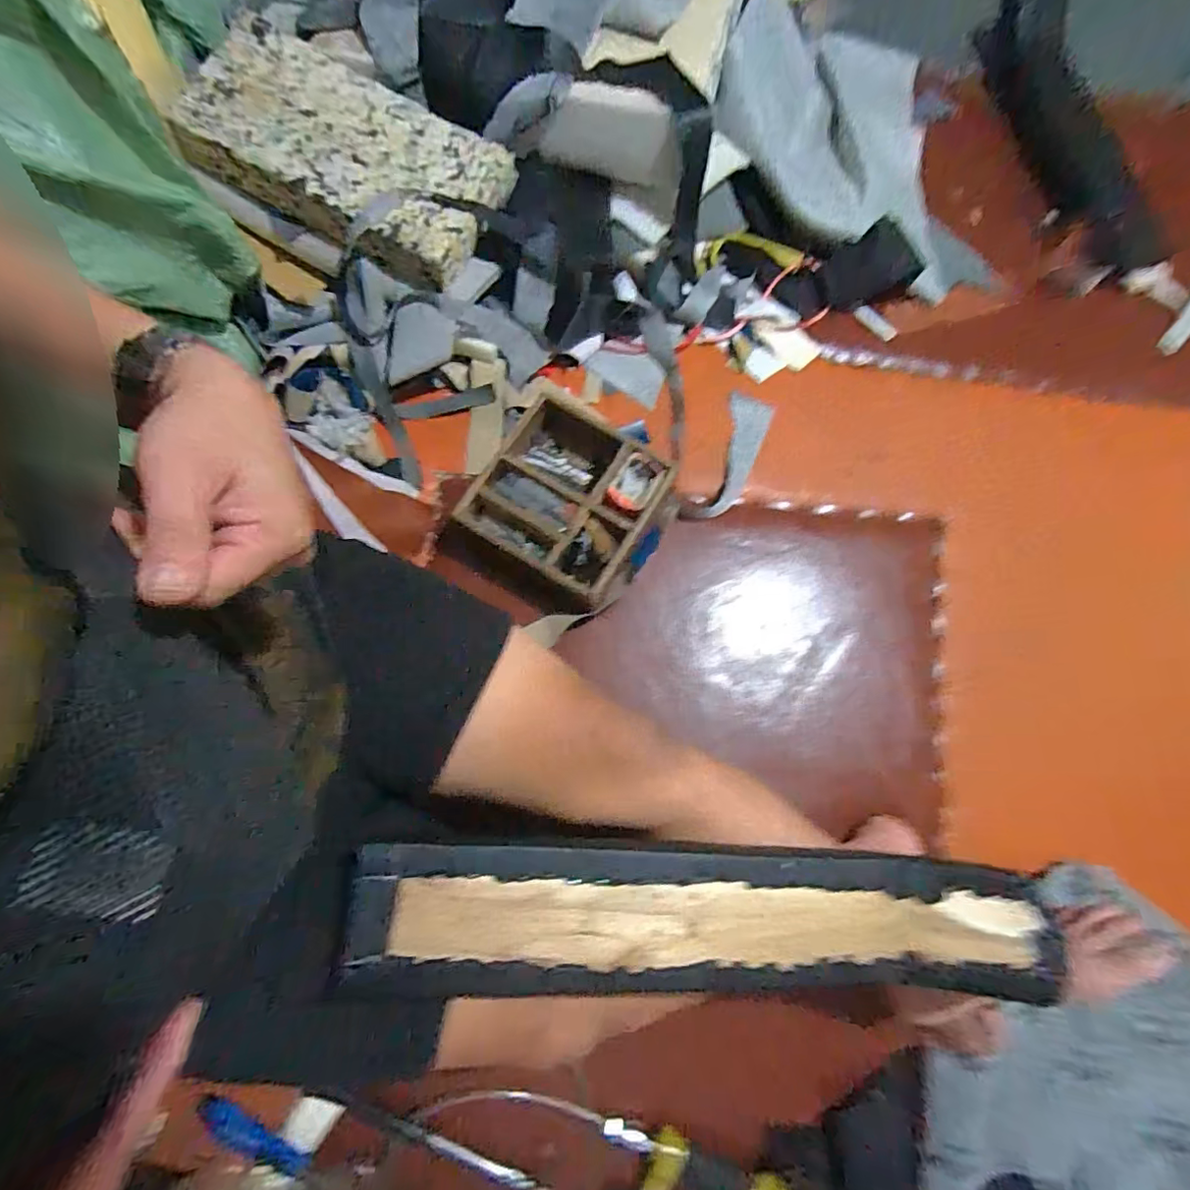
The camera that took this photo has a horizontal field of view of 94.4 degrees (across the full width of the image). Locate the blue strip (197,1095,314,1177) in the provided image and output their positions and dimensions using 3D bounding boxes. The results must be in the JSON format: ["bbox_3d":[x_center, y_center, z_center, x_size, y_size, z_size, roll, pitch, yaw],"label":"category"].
[{"bbox_3d":[-0.363,0.577,0.584,0.129,0.008,0.027,25,77,6],"label":"blue strip"}]

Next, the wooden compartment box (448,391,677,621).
[{"bbox_3d":[-0.046,-0.120,0.752,0.254,0.077,0.260,29,77,7],"label":"wooden compartment box"}]

